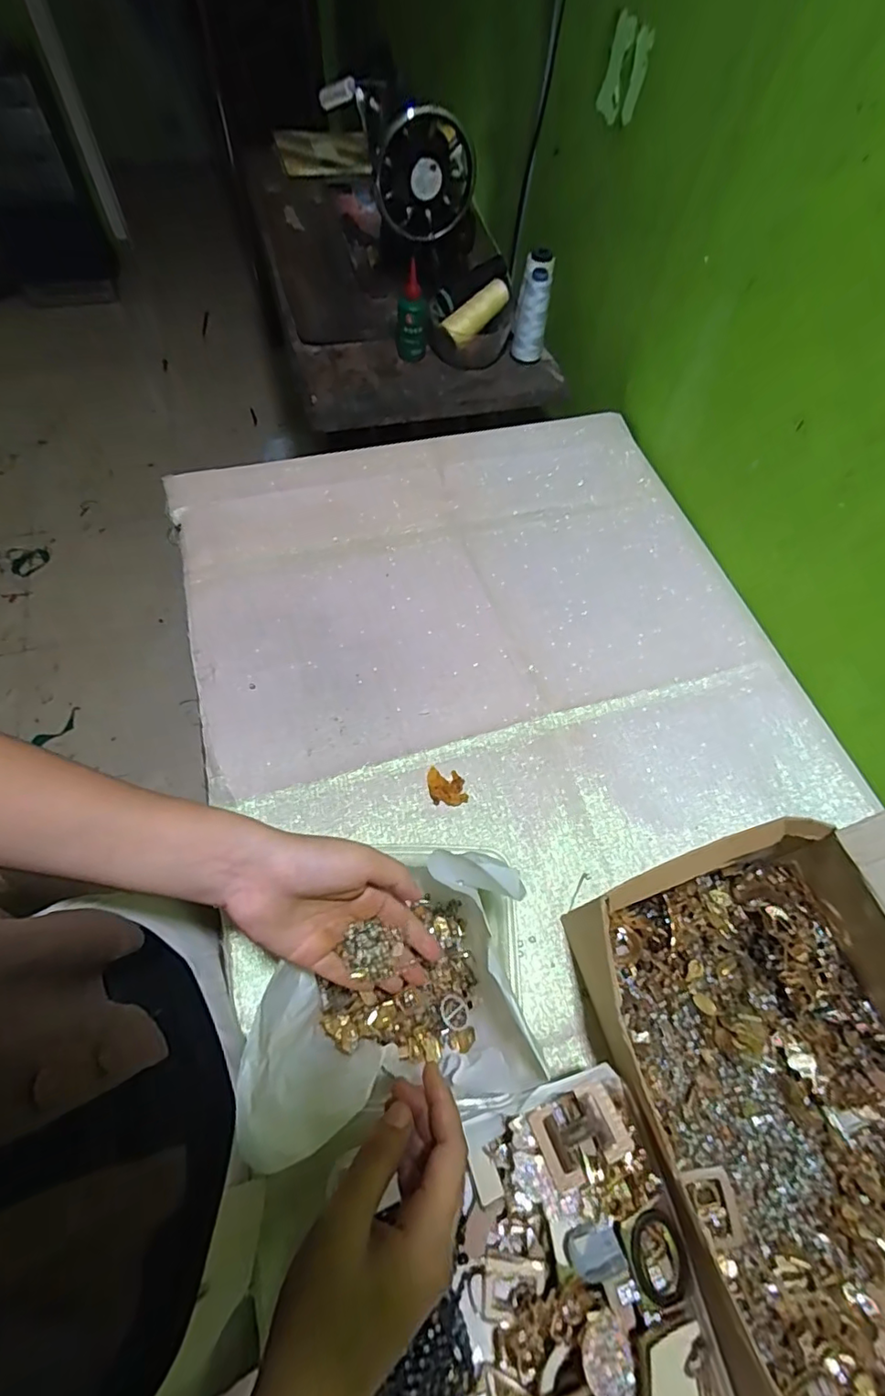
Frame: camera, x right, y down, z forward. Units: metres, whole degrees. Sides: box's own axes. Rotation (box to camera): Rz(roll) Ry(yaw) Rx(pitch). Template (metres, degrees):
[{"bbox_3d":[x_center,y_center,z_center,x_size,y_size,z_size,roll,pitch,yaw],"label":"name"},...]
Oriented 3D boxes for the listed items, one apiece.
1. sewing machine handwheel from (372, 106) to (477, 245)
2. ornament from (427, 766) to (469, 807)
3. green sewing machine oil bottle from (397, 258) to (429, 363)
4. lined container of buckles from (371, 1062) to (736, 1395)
[{"bbox_3d":[-0.024,-0.694,0.741,0.129,0.131,0.053,2,62,-3],"label":"sewing machine handwheel"},{"bbox_3d":[0.004,0.082,0.515,0.033,0.004,0.038,-12,62,-8],"label":"ornament"},{"bbox_3d":[-0.045,-0.547,0.788,0.044,0.116,0.038,-15,44,-22],"label":"green sewing machine oil bottle"},{"bbox_3d":[0.047,0.358,0.322,0.192,0.090,0.201,-12,62,-8],"label":"lined container of buckles"}]

